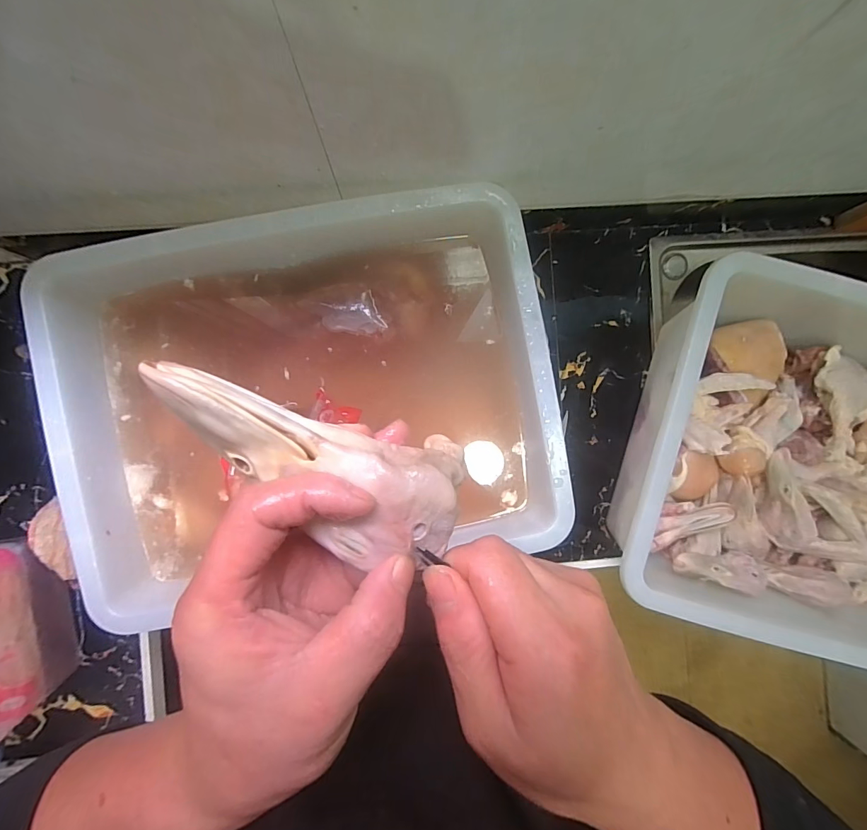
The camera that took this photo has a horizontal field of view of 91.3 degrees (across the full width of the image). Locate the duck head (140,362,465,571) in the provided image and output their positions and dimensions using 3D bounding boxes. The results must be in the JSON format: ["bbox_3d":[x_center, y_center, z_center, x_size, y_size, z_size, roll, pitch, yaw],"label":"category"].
[{"bbox_3d":[-0.049,0.018,0.172,0.123,0.034,0.056,26,90,-11],"label":"duck head"}]

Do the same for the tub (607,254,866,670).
[{"bbox_3d":[0.483,0.071,0.523,0.491,0.158,0.391,15,90,-1],"label":"tub"}]

